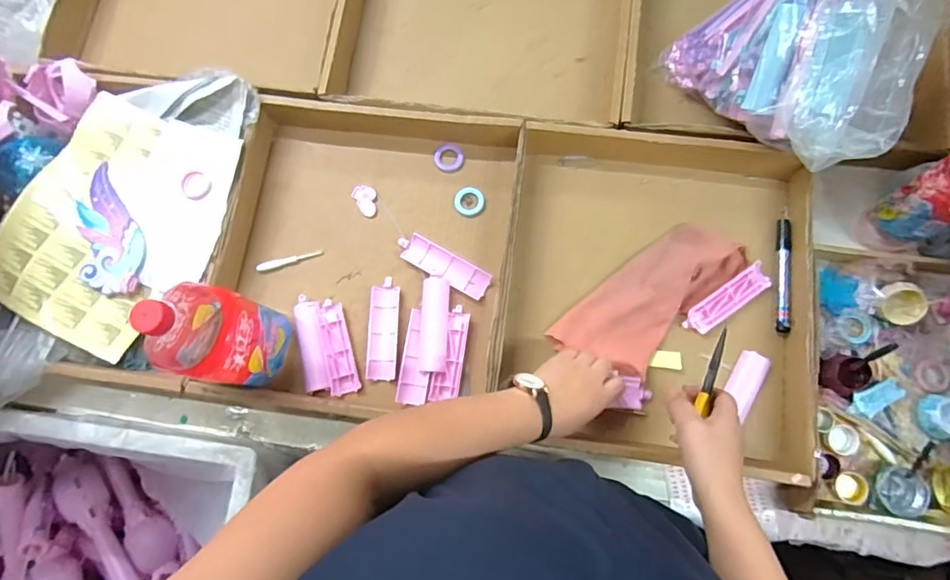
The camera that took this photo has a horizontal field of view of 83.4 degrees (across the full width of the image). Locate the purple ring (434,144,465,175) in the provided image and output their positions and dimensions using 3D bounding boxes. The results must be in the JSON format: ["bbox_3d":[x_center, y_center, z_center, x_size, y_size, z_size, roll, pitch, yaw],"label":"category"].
[{"bbox_3d":[-0.034,-0.172,0.698,0.038,0.007,0.039,-1,78,4],"label":"purple ring"}]

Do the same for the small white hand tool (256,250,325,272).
[{"bbox_3d":[-0.236,-0.038,0.682,0.084,0.006,0.011,-16,78,0],"label":"small white hand tool"}]

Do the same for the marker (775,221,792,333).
[{"bbox_3d":[0.368,-0.018,0.637,0.015,0.018,0.135,6,79,5],"label":"marker"}]

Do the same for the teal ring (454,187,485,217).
[{"bbox_3d":[-0.007,-0.114,0.687,0.037,0.006,0.040,-1,78,4],"label":"teal ring"}]

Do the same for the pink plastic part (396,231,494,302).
[{"bbox_3d":[-0.039,-0.031,0.665,0.123,0.013,0.036,28,82,9],"label":"pink plastic part"}]

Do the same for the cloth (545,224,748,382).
[{"bbox_3d":[0.212,0.014,0.635,0.237,0.031,0.106,-36,79,-1],"label":"cloth"}]

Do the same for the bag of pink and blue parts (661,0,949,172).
[{"bbox_3d":[0.346,-0.277,0.560,0.085,0.219,0.265,0,38,-24],"label":"bag of pink and blue parts"}]

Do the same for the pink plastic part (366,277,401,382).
[{"bbox_3d":[-0.111,0.046,0.647,0.036,0.007,0.123,2,75,0],"label":"pink plastic part"}]

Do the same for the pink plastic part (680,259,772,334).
[{"bbox_3d":[0.299,0.012,0.630,0.114,0.016,0.032,-35,79,-4],"label":"pink plastic part"}]

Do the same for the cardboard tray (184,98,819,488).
[{"bbox_3d":[0.038,-0.020,0.647,0.693,0.073,0.385,7,79,5],"label":"cardboard tray"}]

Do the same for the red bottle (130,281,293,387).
[{"bbox_3d":[-0.274,0.044,0.555,0.087,0.220,0.088,13,79,6],"label":"red bottle"}]

